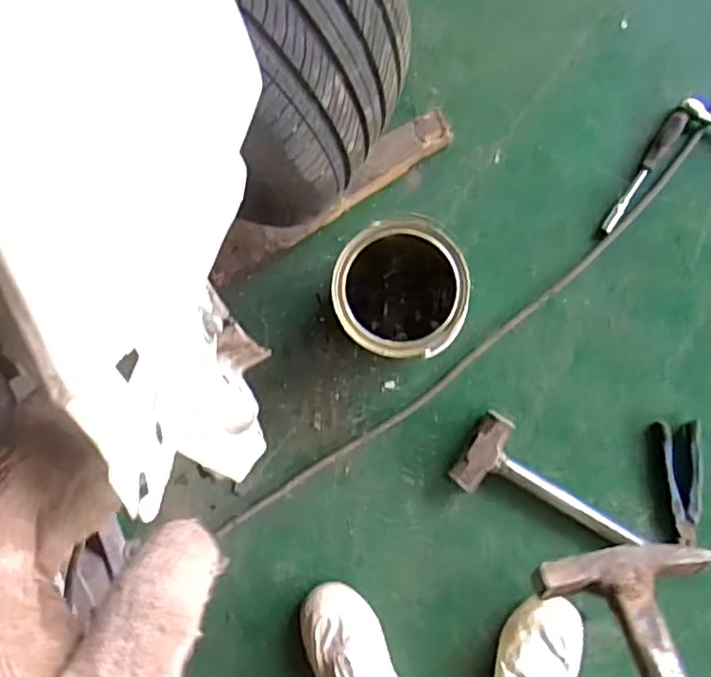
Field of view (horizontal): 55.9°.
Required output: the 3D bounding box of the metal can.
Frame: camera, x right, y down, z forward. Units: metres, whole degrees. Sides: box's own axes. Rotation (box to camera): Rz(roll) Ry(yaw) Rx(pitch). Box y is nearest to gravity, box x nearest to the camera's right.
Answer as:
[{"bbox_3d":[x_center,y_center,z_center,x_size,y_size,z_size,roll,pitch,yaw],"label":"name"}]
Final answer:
[{"bbox_3d":[0.063,-0.057,0.862,0.156,0.153,0.162,0,89,2],"label":"metal can"}]

